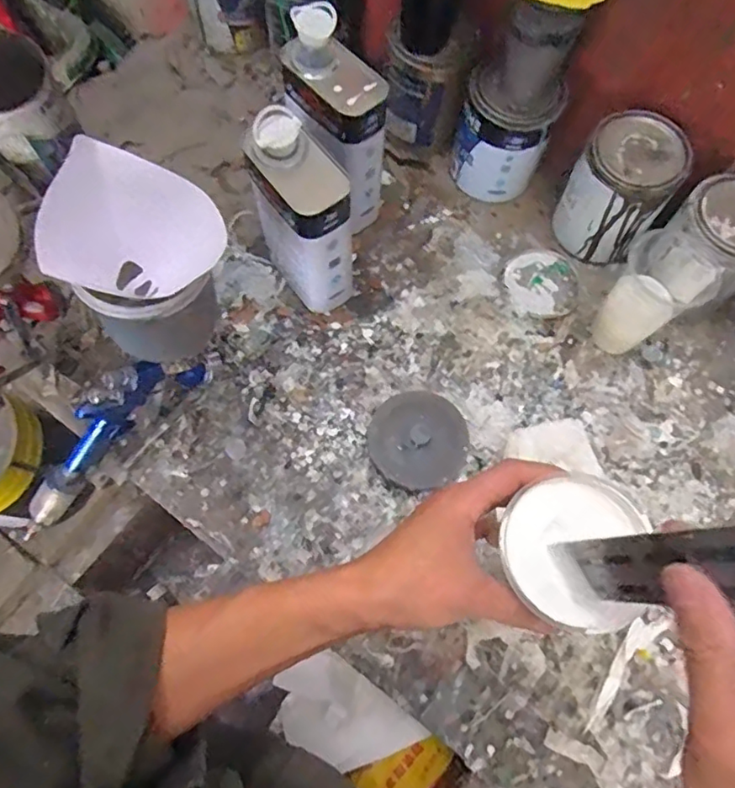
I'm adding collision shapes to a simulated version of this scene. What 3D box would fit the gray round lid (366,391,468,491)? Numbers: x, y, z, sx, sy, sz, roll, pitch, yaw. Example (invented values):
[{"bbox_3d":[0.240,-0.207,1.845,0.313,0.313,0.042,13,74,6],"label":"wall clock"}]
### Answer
[{"bbox_3d":[0.051,0.047,0.589,0.100,0.016,0.095,44,95,12],"label":"gray round lid"}]

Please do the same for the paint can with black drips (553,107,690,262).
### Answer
[{"bbox_3d":[0.279,-0.227,0.653,0.101,0.138,0.100,1,71,-2],"label":"paint can with black drips"}]

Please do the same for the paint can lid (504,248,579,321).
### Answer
[{"bbox_3d":[0.209,-0.131,0.689,0.090,0.007,0.088,1,71,-2],"label":"paint can lid"}]

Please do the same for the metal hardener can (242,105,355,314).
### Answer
[{"bbox_3d":[-0.065,-0.175,0.594,0.058,0.199,0.113,-32,75,-12],"label":"metal hardener can"}]

